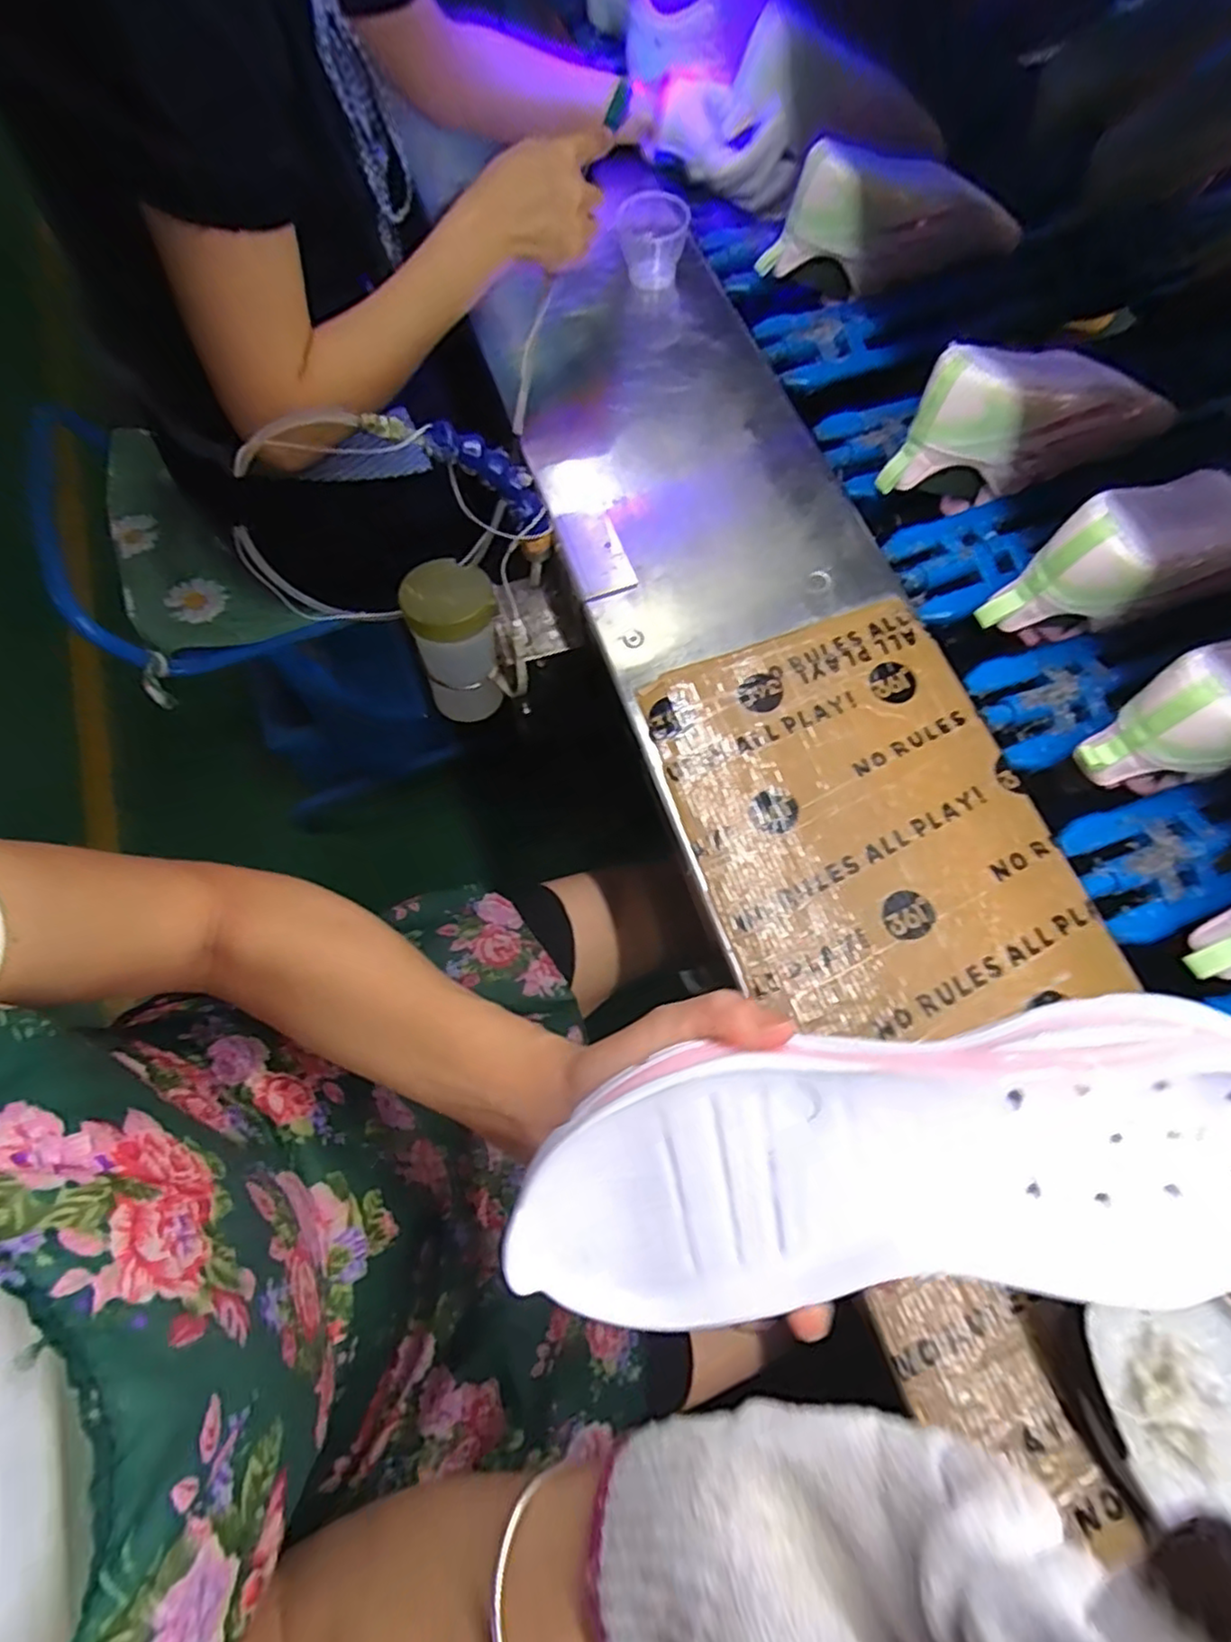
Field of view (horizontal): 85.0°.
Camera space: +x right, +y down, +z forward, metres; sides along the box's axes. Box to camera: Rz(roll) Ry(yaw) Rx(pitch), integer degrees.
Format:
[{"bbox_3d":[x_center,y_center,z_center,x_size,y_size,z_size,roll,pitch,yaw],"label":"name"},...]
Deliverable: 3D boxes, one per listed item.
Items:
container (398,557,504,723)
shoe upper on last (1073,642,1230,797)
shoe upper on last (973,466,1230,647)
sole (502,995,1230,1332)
[{"bbox_3d":[-0.126,-0.148,0.556,0.068,0.120,0.078,-8,73,-3],"label":"container"},{"bbox_3d":[0.411,-0.078,0.445,0.211,0.098,0.078,-16,73,-5],"label":"shoe upper on last"},{"bbox_3d":[0.368,-0.188,0.475,0.215,0.106,0.074,-17,73,-5],"label":"shoe upper on last"},{"bbox_3d":[0.096,0.121,0.244,0.269,0.044,0.094,-14,92,12],"label":"sole"}]

